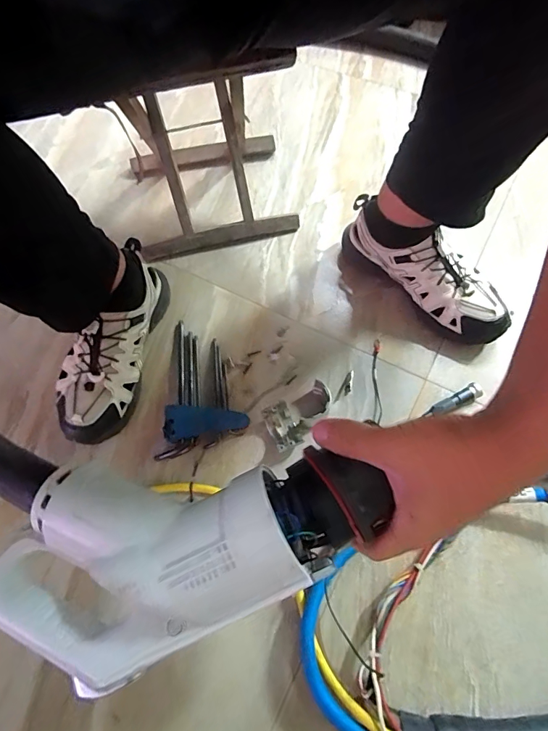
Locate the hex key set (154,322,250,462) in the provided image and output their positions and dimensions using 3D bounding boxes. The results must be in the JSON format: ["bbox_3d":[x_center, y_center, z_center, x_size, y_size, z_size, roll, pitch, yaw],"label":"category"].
[{"bbox_3d":[-0.091,0.033,0.564,0.109,0.028,0.188,2,64,3],"label":"hex key set"}]

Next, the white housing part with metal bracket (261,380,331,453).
[{"bbox_3d":[0.034,0.065,0.539,0.091,0.035,0.064,-25,66,-10],"label":"white housing part with metal bracket"}]

